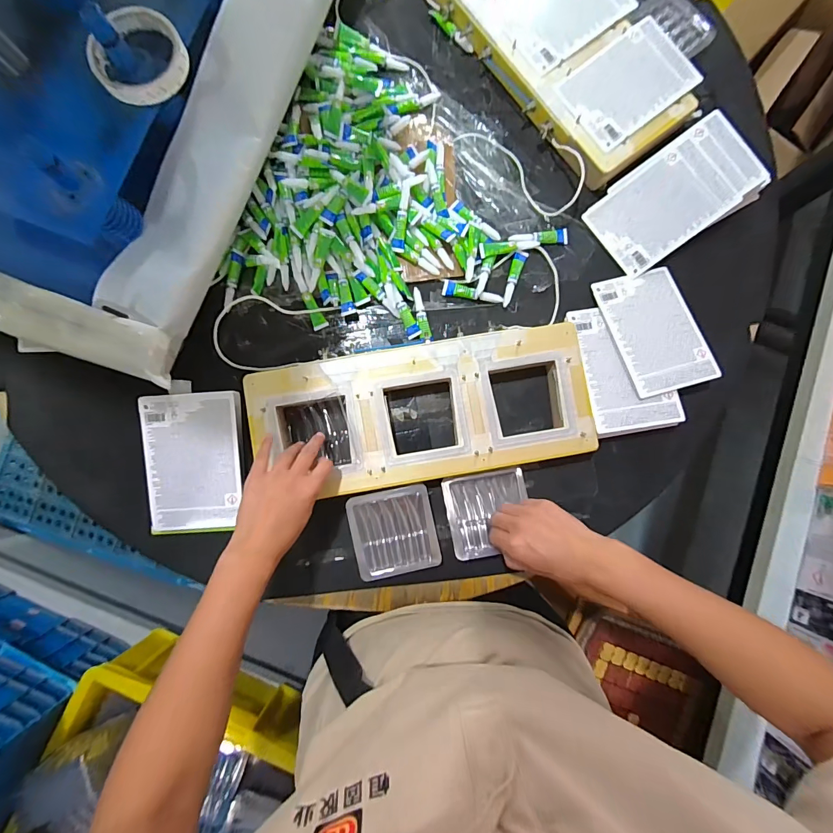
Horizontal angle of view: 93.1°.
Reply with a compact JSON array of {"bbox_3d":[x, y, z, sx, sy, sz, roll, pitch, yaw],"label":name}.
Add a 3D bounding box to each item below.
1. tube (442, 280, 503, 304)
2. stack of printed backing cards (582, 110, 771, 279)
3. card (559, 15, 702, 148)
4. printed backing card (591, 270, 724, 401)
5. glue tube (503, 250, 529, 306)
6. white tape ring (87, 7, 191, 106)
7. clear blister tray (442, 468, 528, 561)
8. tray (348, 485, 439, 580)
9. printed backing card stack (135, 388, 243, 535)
[{"bbox_3d":[0.077,-0.169,0.539,0.082,0.009,0.018,11,85,-1],"label":"tube"},{"bbox_3d":[0.351,-0.300,0.537,0.213,0.009,0.123,-36,84,8],"label":"stack of printed backing cards"},{"bbox_3d":[0.285,-0.443,0.524,0.164,0.004,0.112,-38,89,-2],"label":"card"},{"bbox_3d":[0.317,-0.115,0.525,0.111,0.008,0.169,-15,78,-3],"label":"printed backing card"},{"bbox_3d":[0.134,-0.189,0.540,0.019,0.009,0.079,18,85,0],"label":"glue tube"},{"bbox_3d":[-0.278,-0.361,0.396,0.090,0.021,0.081,-34,87,-4],"label":"white tape ring"},{"bbox_3d":[0.091,0.122,0.503,0.102,0.016,0.101,-10,86,-2],"label":"clear blister tray"},{"bbox_3d":[-0.028,0.148,0.507,0.103,0.030,0.107,-11,86,-2],"label":"tray"},{"bbox_3d":[-0.282,0.060,0.502,0.117,0.017,0.176,-2,95,-1],"label":"printed backing card stack"}]

